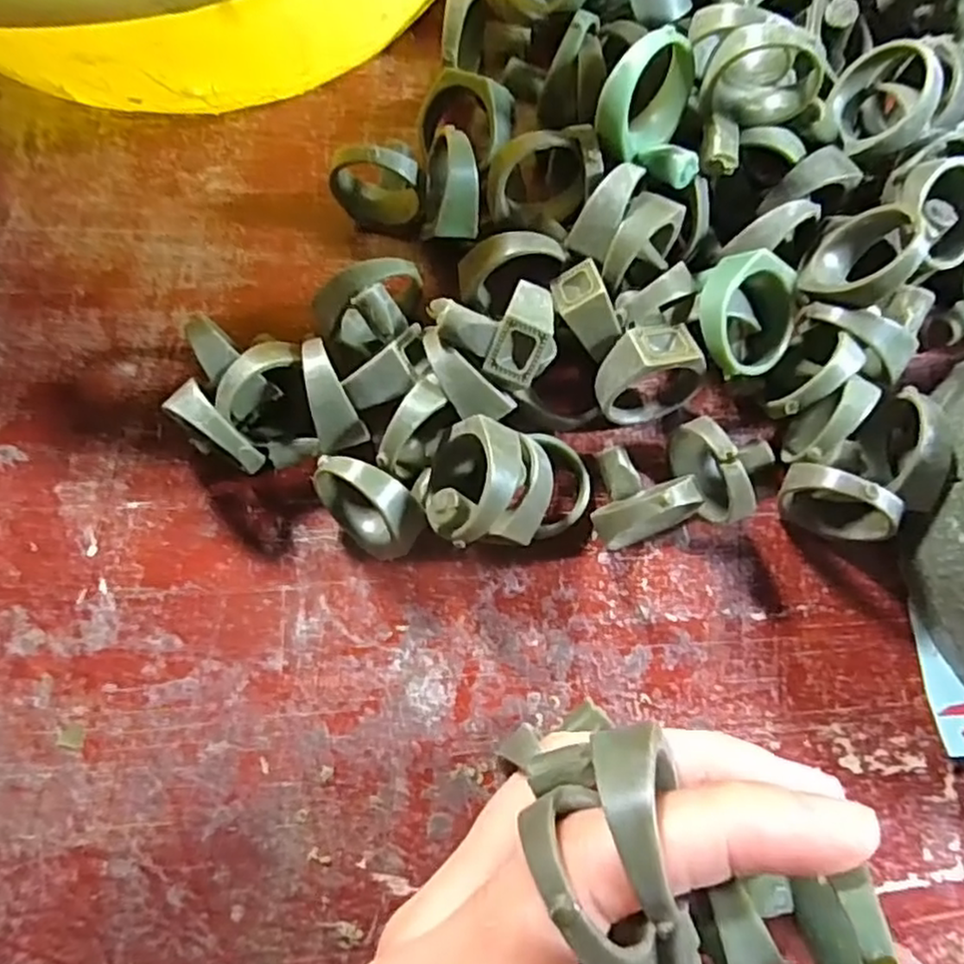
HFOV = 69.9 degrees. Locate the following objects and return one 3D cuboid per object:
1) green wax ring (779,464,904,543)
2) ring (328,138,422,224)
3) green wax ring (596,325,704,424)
[{"bbox_3d":[0.085,0.006,0.163,0.027,0.030,0.008,28,79,6],"label":"green wax ring"},{"bbox_3d":[-0.028,-0.080,0.184,0.023,0.029,0.008,9,78,4],"label":"ring"},{"bbox_3d":[0.040,-0.026,0.171,0.024,0.028,0.016,-10,78,-2],"label":"green wax ring"}]

